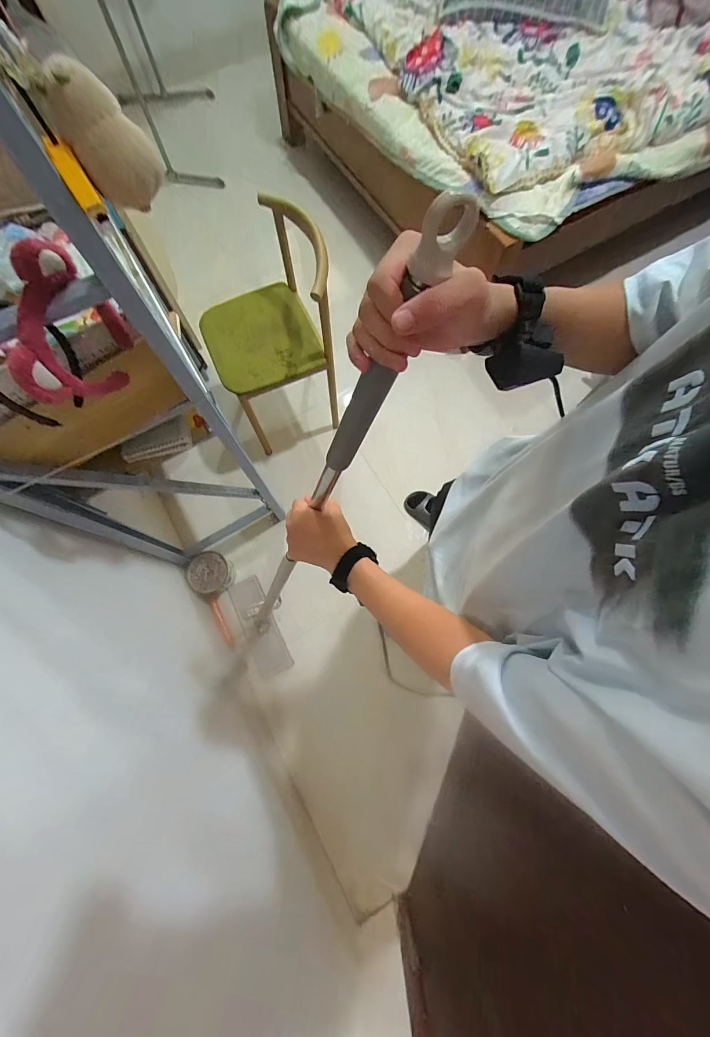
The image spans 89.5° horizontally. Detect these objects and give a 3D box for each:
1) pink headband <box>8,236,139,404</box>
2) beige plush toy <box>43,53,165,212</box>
[{"bbox_3d":[-0.378,-0.234,0.472,0.033,0.176,0.171,12,74,4],"label":"pink headband"},{"bbox_3d":[-0.232,-0.360,0.338,0.074,0.082,0.059,-27,75,-7],"label":"beige plush toy"}]

